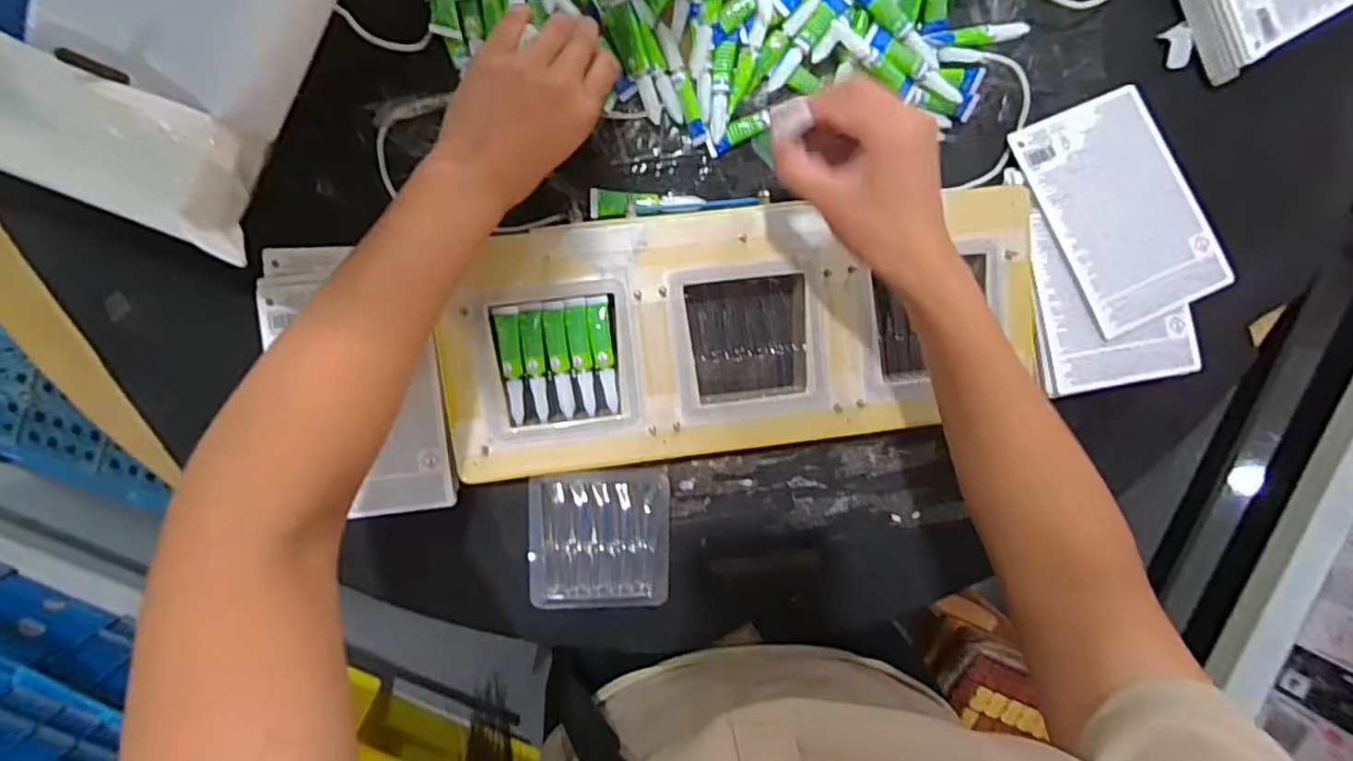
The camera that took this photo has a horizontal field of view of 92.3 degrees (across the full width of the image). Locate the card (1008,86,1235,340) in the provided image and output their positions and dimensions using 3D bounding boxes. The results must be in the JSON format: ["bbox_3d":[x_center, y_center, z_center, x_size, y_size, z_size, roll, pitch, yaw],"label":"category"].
[{"bbox_3d":[0.334,-0.129,0.489,0.110,0.006,0.167,-23,87,-6],"label":"card"}]

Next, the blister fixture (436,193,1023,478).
[{"bbox_3d":[0.052,-0.034,0.469,0.420,0.022,0.170,-6,98,-5],"label":"blister fixture"}]

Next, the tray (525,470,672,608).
[{"bbox_3d":[-0.058,0.121,0.499,0.103,0.029,0.106,-1,97,-5],"label":"tray"}]

